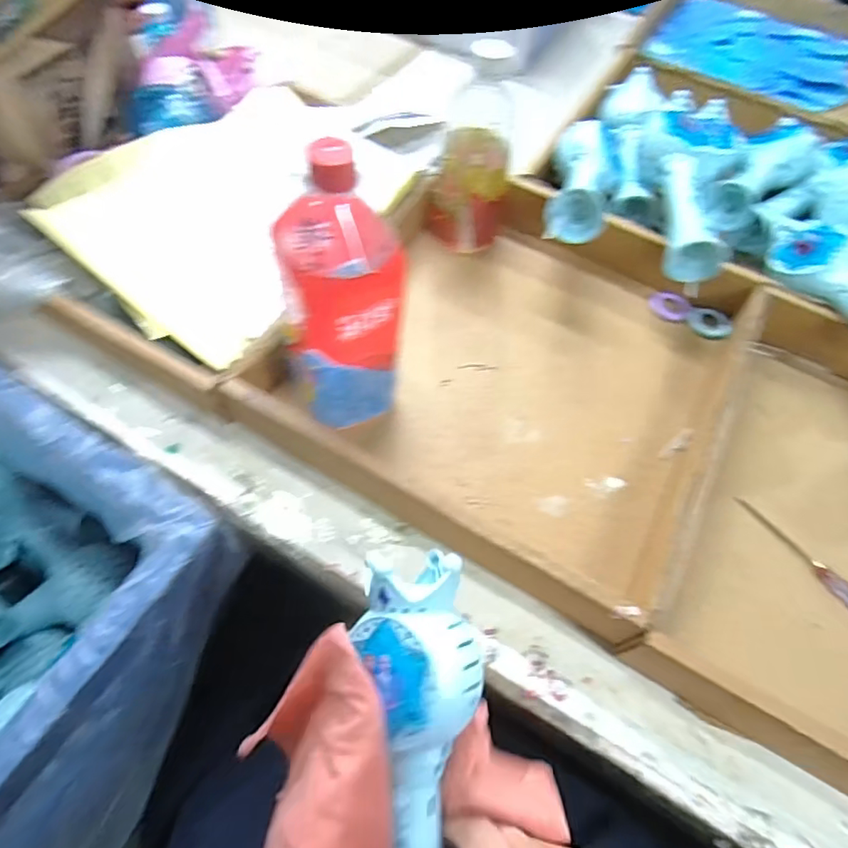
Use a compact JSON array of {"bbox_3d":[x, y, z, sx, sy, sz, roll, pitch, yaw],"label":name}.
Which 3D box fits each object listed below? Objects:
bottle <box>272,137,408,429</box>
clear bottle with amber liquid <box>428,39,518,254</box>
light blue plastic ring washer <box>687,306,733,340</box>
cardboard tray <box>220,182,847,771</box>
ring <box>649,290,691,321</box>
[{"bbox_3d":[-0.061,-0.076,0.388,0.089,0.220,0.077,18,60,7],"label":"bottle"},{"bbox_3d":[0.046,-0.251,0.530,0.074,0.180,0.060,9,59,2],"label":"clear bottle with amber liquid"},{"bbox_3d":[0.287,-0.103,0.558,0.044,0.009,0.044,2,59,-3],"label":"light blue plastic ring washer"},{"bbox_3d":[0.232,0.019,0.455,0.689,0.062,0.373,28,62,13],"label":"cardboard tray"},{"bbox_3d":[0.252,-0.121,0.568,0.042,0.004,0.039,2,59,-3],"label":"ring"}]

